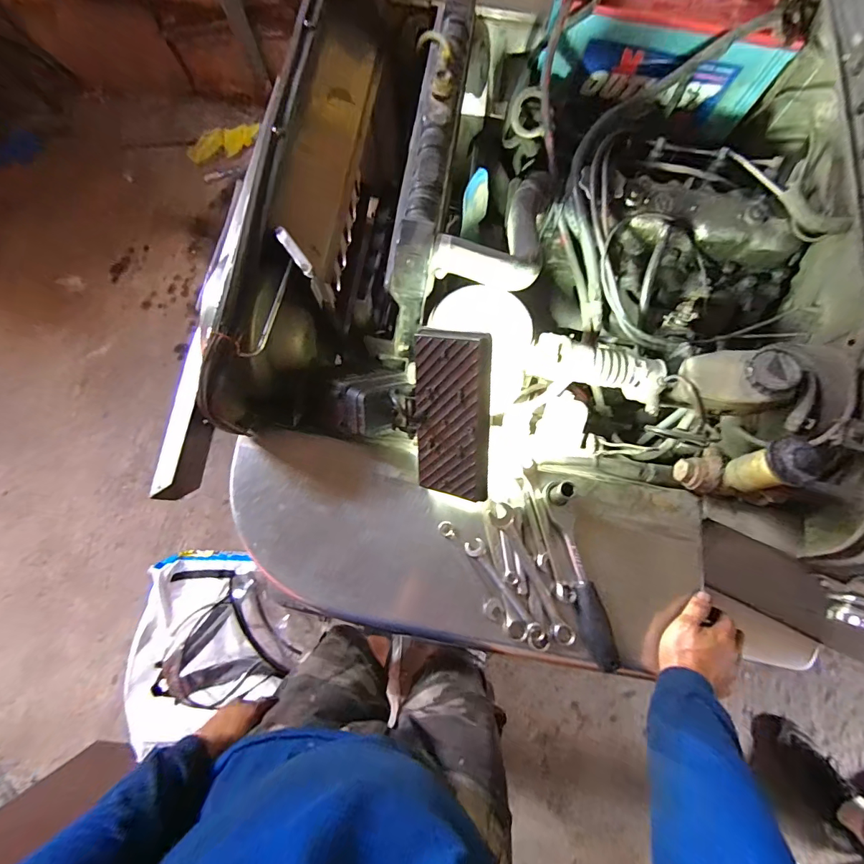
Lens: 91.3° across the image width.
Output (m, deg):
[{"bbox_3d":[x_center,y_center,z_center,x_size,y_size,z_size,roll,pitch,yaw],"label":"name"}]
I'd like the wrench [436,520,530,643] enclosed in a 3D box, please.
[{"bbox_3d":[0.068,0.198,0.573,0.026,0.012,0.180,-34,78,-6],"label":"wrench"}]

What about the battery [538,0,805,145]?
[{"bbox_3d":[0.417,-0.686,0.778,0.401,0.215,0.207,9,77,4],"label":"battery"}]

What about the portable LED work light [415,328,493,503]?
[{"bbox_3d":[0.025,-0.018,0.529,0.097,0.019,0.210,11,114,30],"label":"portable LED work light"}]

